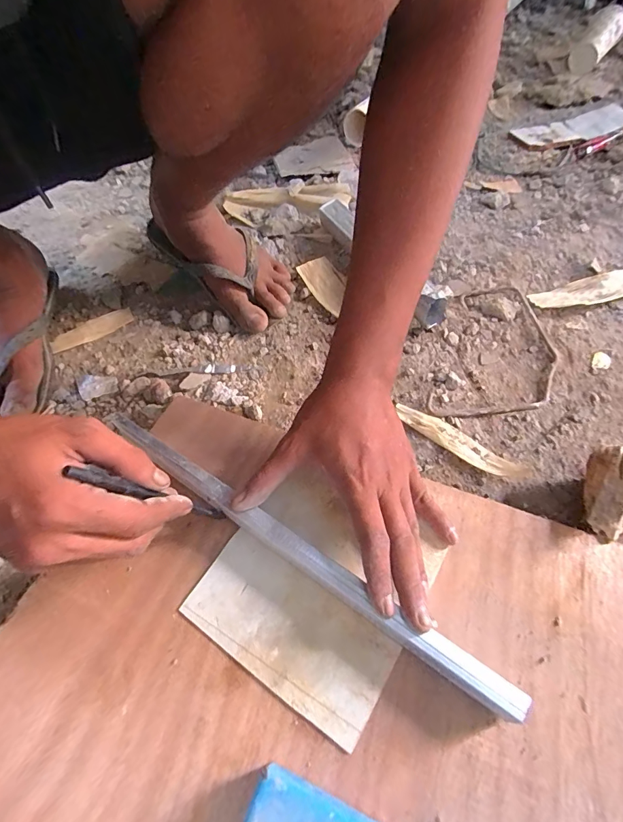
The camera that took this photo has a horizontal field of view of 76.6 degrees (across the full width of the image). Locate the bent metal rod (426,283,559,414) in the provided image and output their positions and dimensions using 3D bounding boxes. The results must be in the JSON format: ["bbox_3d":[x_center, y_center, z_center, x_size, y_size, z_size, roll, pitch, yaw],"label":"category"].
[{"bbox_3d":[0.203,-0.065,0.422,0.107,0.006,0.200,17,59,16],"label":"bent metal rod"}]

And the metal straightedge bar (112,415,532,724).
[{"bbox_3d":[-0.027,0.096,0.299,0.356,0.034,0.018,29,63,21],"label":"metal straightedge bar"}]

